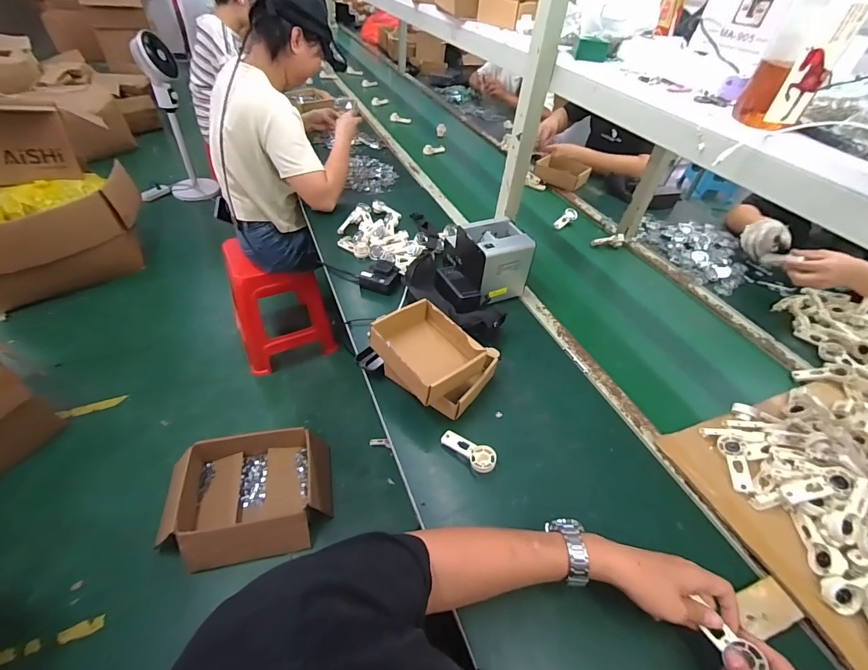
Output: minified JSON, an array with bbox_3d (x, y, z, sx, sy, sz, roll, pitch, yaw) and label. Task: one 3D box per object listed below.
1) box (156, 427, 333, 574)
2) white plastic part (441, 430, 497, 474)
[{"bbox_3d":[-0.558,0.478,1.200,0.459,0.122,0.392,-6,46,-12],"label":"box"},{"bbox_3d":[0.056,0.184,0.625,0.093,0.019,0.036,30,50,22],"label":"white plastic part"}]

